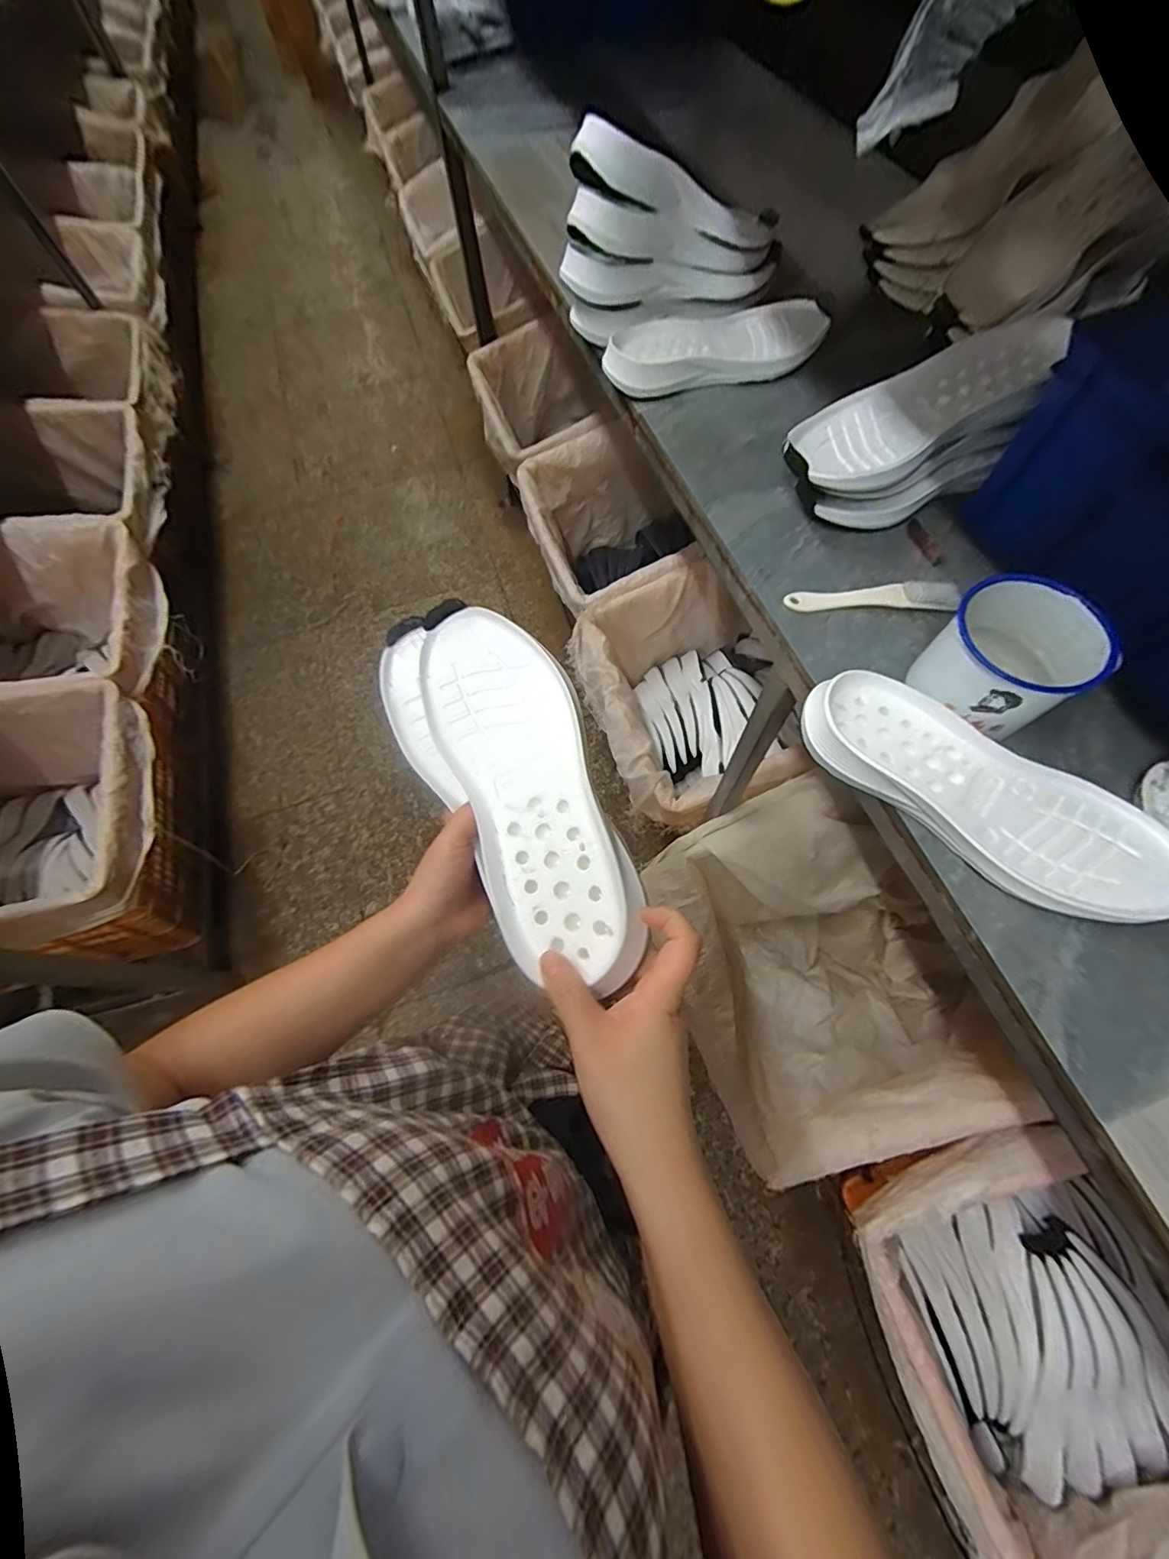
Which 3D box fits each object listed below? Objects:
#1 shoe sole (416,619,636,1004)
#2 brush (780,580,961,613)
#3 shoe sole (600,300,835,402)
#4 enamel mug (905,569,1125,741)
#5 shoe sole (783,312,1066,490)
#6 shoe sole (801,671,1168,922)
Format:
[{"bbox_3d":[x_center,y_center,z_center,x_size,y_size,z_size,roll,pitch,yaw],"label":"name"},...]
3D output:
[{"bbox_3d":[-0.041,0.002,0.370,0.097,0.032,0.275,-21,68,-6],"label":"shoe sole"},{"bbox_3d":[0.279,-0.177,0.522,0.158,0.015,0.028,2,67,4],"label":"brush"},{"bbox_3d":[0.162,-0.541,0.668,0.277,0.034,0.114,-13,67,-2],"label":"shoe sole"},{"bbox_3d":[0.337,-0.092,0.436,0.097,0.097,0.103,-26,68,-8],"label":"enamel mug"},{"bbox_3d":[0.320,-0.360,0.513,0.267,0.045,0.108,-26,68,-8],"label":"shoe sole"},{"bbox_3d":[0.313,0.010,0.424,0.284,0.039,0.105,32,72,15],"label":"shoe sole"}]

